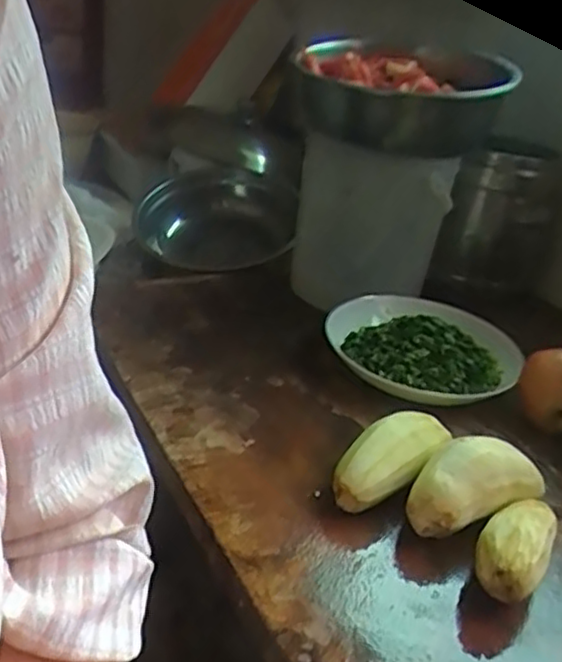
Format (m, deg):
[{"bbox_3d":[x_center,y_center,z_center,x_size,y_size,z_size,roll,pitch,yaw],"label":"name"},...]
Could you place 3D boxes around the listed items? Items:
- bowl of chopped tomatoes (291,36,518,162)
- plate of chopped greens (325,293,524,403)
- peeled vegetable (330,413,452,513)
[{"bbox_3d":[0.149,-0.287,0.860,0.247,0.098,0.213,17,28,15],"label":"bowl of chopped tomatoes"},{"bbox_3d":[0.153,0.015,0.724,0.181,0.052,0.188,7,27,-4],"label":"plate of chopped greens"},{"bbox_3d":[0.090,0.103,0.552,0.059,0.053,0.124,25,32,28],"label":"peeled vegetable"}]

